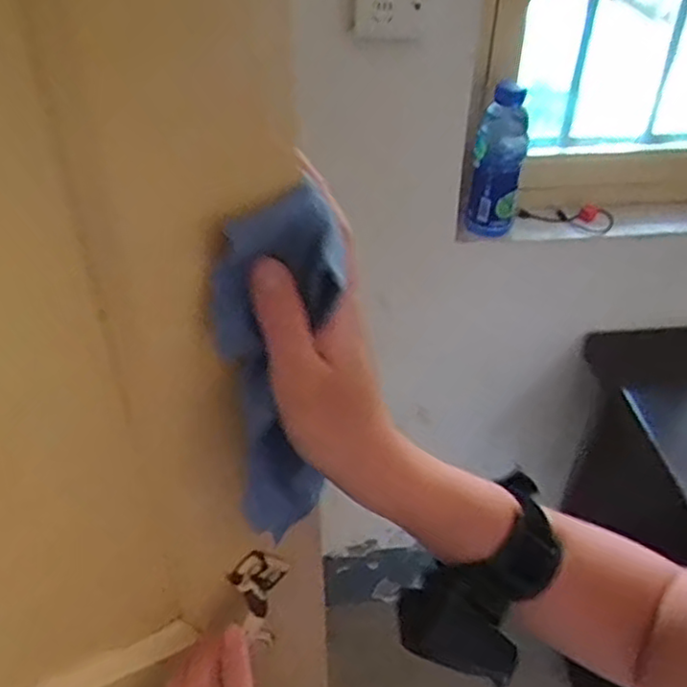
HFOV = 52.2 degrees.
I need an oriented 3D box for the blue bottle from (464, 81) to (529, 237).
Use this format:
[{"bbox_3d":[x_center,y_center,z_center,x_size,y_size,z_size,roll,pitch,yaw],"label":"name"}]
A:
[{"bbox_3d":[0.206,-0.240,0.940,0.058,0.199,0.054,17,41,21],"label":"blue bottle"}]

